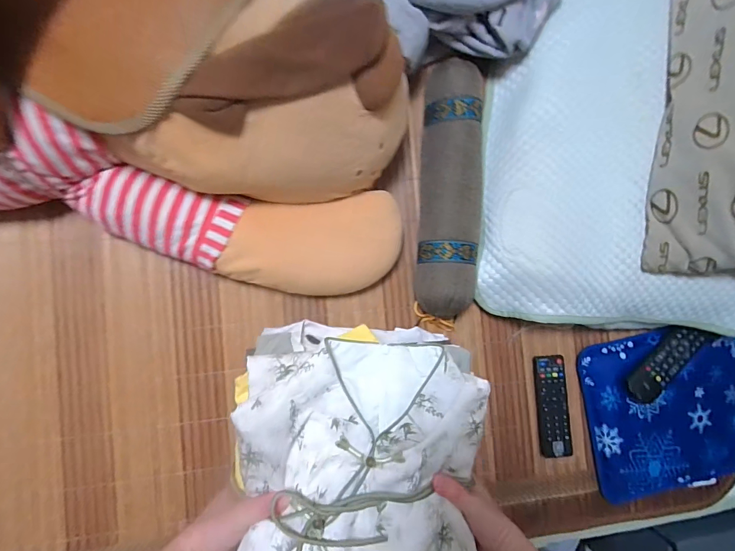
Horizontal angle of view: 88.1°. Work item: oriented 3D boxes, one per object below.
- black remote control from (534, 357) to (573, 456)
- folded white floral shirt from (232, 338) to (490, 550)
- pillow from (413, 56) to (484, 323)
[{"bbox_3d":[0.282,0.196,0.576,0.049,0.024,0.147,-1,90,-4],"label":"black remote control"},{"bbox_3d":[-0.004,0.229,0.407,0.253,0.092,0.302,0,88,-8],"label":"folded white floral shirt"},{"bbox_3d":[0.125,-0.119,0.549,0.091,0.062,0.380,5,88,-8],"label":"pillow"}]

